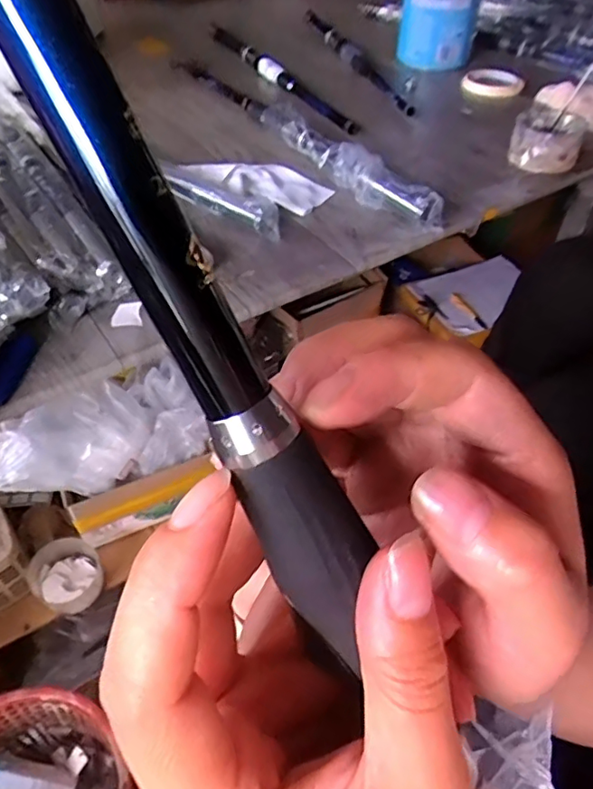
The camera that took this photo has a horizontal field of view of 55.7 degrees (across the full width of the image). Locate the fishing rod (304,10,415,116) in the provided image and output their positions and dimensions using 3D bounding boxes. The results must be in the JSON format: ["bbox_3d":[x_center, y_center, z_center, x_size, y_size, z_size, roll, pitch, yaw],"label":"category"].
[{"bbox_3d":[0.089,-0.538,0.892,0.028,0.023,0.406,-12,49,-12],"label":"fishing rod"}]

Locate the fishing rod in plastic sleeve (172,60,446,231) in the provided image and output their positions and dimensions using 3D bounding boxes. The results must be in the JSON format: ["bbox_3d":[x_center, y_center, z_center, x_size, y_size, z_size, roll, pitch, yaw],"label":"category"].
[{"bbox_3d":[-0.026,-0.362,0.736,0.049,0.044,0.593,-27,53,-23],"label":"fishing rod in plastic sleeve"}]

